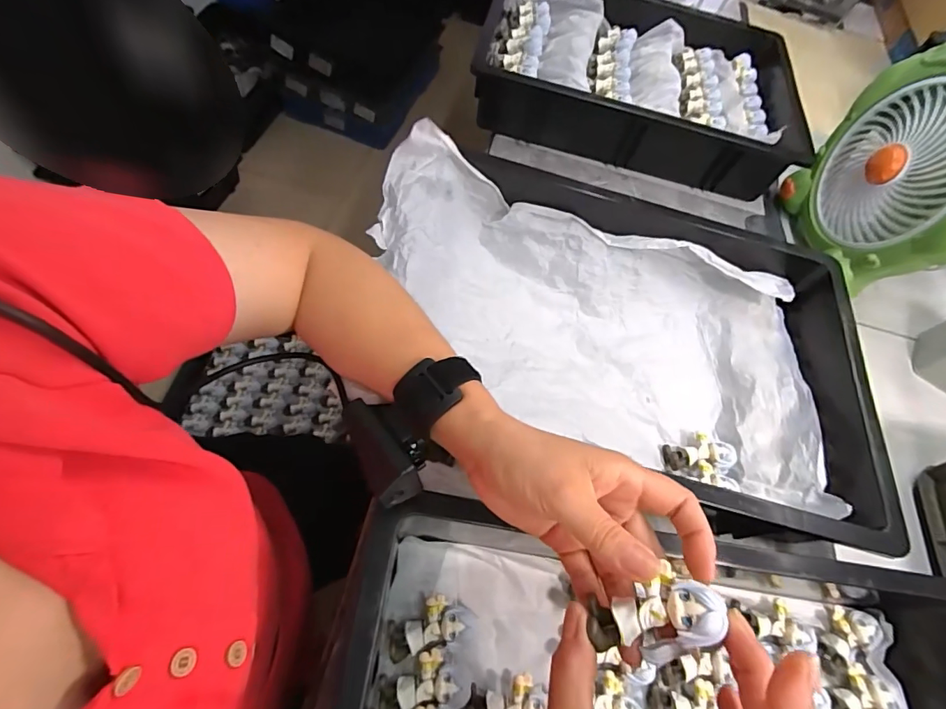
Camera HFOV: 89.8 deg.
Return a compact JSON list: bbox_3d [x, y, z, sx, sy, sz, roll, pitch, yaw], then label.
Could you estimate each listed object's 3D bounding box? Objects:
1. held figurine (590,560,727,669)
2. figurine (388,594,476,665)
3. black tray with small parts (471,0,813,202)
[{"bbox_3d":[0.089,0.127,0.227,0.058,0.032,0.031,-32,60,12],"label":"held figurine"},{"bbox_3d":[-0.031,0.194,0.341,0.059,0.024,0.032,-8,63,-14],"label":"figurine"},{"bbox_3d":[0.251,-0.420,0.690,0.454,0.092,0.349,15,60,-2],"label":"black tray with small parts"}]

